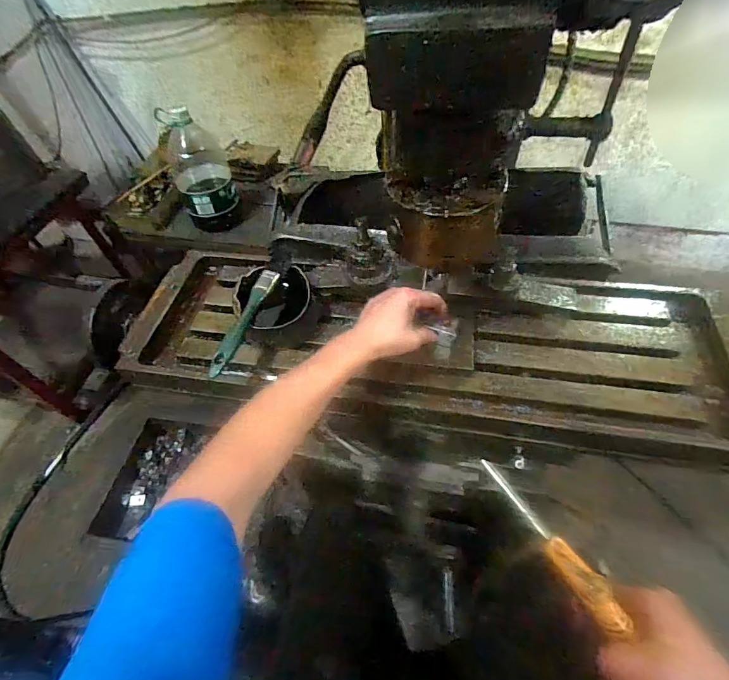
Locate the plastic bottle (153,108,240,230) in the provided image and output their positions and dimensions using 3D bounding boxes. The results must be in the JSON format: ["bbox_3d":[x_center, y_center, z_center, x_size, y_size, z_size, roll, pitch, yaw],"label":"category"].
[{"bbox_3d":[-0.511,-0.527,1.287,0.177,0.334,0.185,-24,56,-13],"label":"plastic bottle"}]

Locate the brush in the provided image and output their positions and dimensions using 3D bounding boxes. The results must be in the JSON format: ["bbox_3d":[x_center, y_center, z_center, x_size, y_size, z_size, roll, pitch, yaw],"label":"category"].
[{"bbox_3d":[-0.138,-0.045,0.519,0.031,0.024,0.206,11,55,12],"label":"brush"}]

